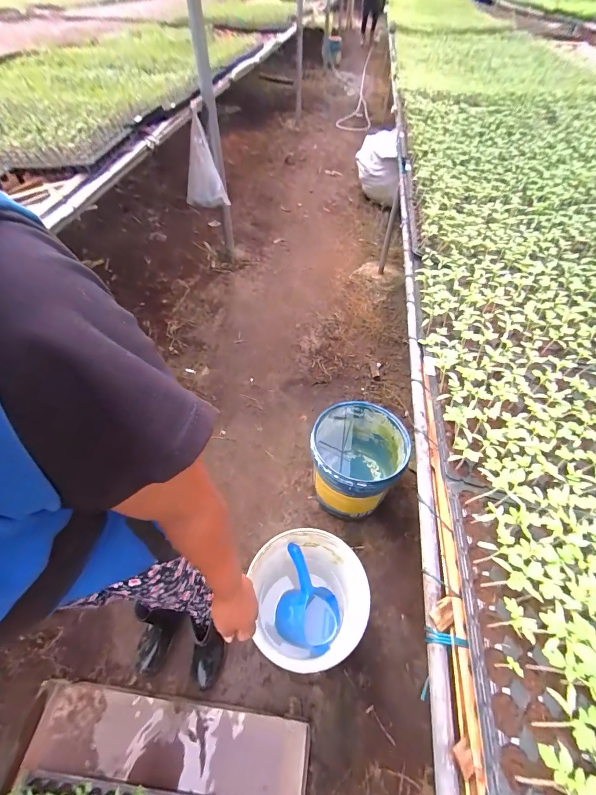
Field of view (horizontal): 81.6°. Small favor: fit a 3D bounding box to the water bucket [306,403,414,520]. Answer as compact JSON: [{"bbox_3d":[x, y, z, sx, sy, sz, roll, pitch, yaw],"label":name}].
[{"bbox_3d":[0.194,0.227,1.213,0.295,0.304,0.314,2,50,-3],"label":"water bucket"}]

